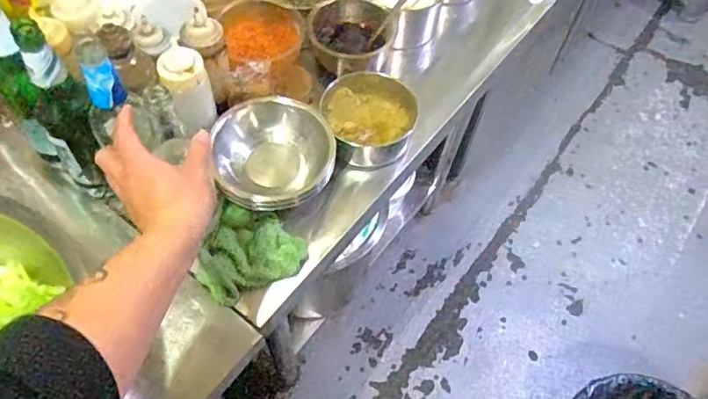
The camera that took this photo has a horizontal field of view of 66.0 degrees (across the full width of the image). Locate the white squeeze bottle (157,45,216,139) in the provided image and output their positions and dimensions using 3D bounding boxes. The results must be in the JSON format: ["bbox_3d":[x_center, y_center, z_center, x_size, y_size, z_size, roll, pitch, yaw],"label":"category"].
[{"bbox_3d":[-0.210,-0.137,0.693,0.052,0.124,0.049,-17,63,-14],"label":"white squeeze bottle"}]

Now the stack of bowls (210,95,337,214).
[{"bbox_3d":[-0.106,-0.063,0.747,0.163,0.071,0.149,-9,93,1],"label":"stack of bowls"}]

